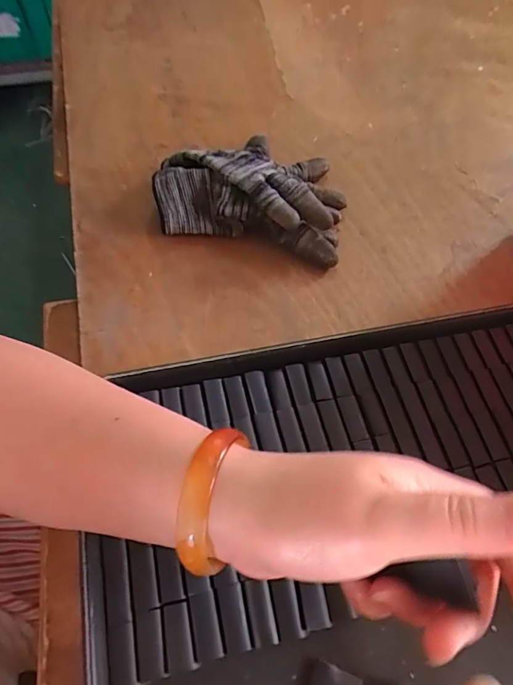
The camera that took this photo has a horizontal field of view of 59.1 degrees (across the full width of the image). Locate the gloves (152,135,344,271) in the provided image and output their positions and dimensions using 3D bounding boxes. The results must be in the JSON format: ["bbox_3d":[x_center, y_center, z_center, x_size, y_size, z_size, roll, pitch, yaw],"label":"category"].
[{"bbox_3d":[-0.002,-0.140,0.407,0.161,0.059,0.120,9,59,2],"label":"gloves"}]

